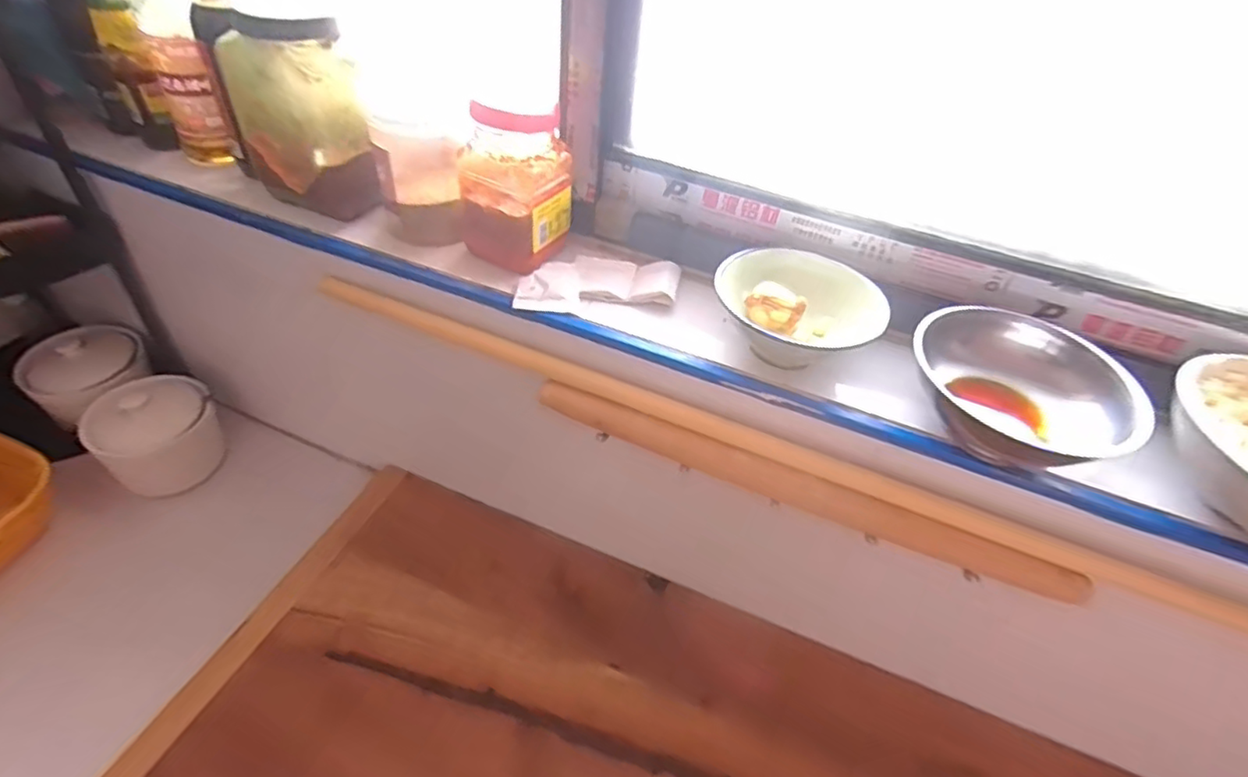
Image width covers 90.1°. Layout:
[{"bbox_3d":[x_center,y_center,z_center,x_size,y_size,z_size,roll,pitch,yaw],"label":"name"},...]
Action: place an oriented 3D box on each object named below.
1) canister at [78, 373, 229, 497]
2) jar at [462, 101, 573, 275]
[{"bbox_3d":[-0.549,0.054,0.736,0.126,0.098,0.097,-32,56,-34],"label":"canister"},{"bbox_3d":[-0.094,-0.172,0.538,0.079,0.117,0.074,22,45,15],"label":"jar"}]

